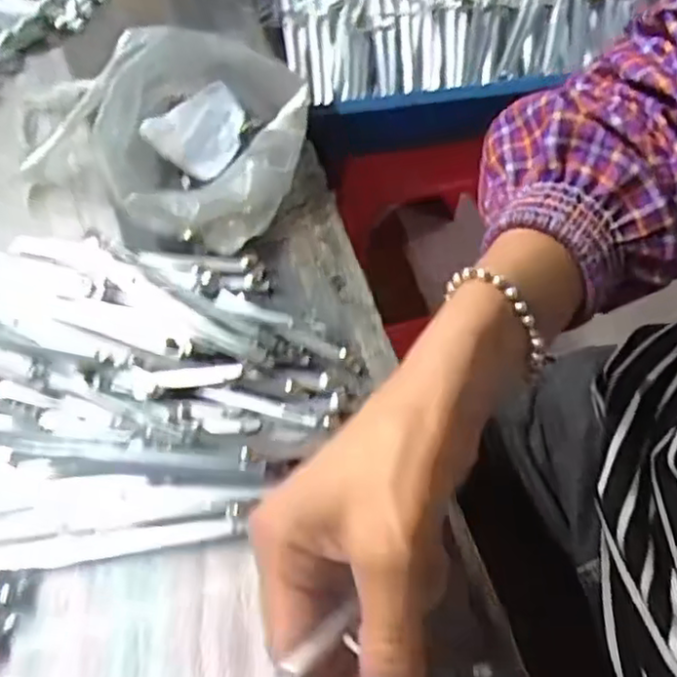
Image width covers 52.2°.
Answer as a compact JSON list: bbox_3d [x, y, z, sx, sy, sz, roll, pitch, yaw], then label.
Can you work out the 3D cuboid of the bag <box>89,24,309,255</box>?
[{"bbox_3d":[-0.095,-0.116,0.400,0.146,0.060,0.122,6,60,2],"label":"bag"}]

